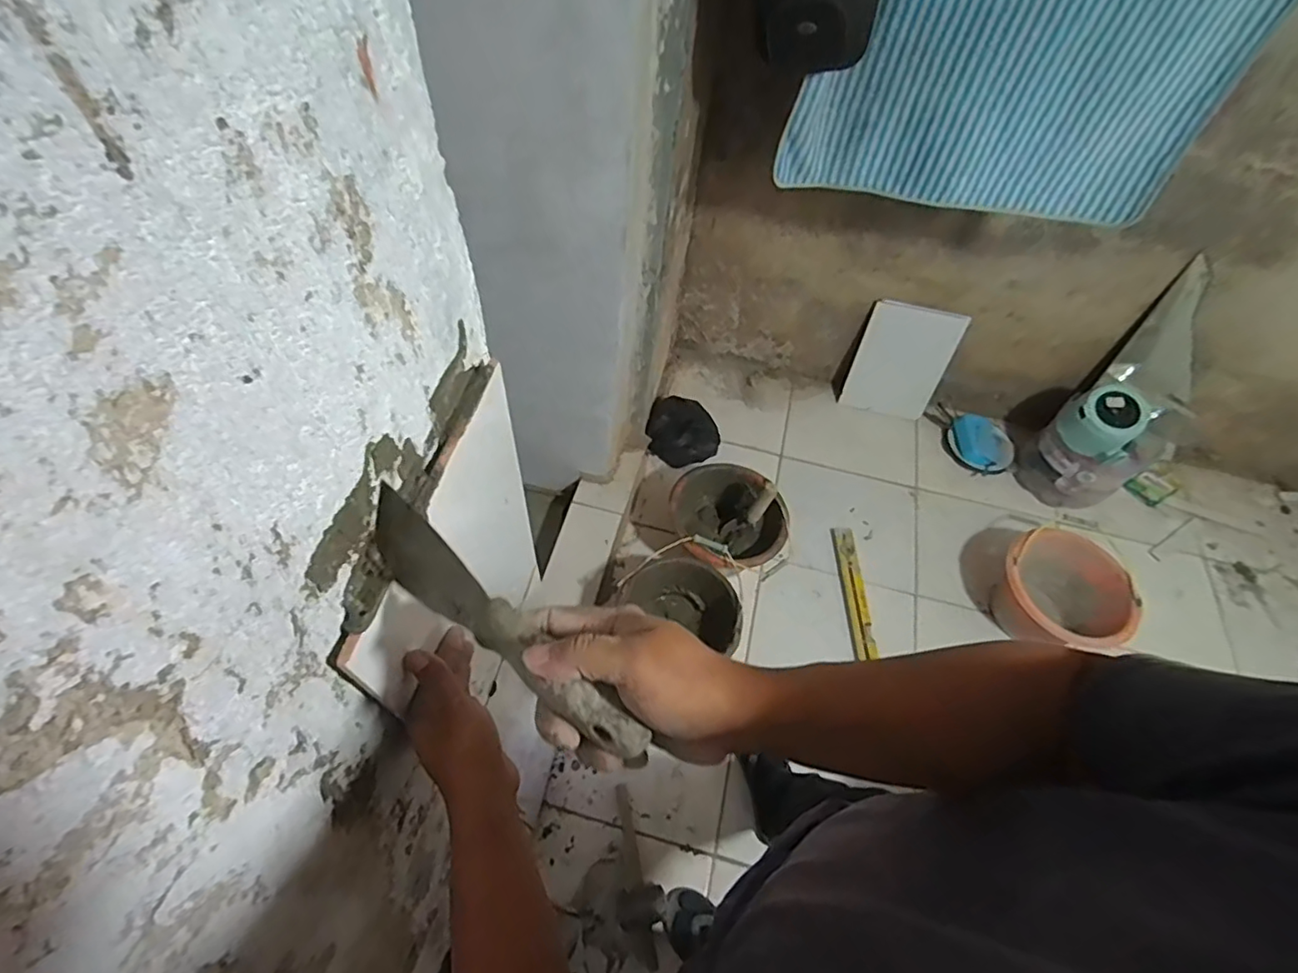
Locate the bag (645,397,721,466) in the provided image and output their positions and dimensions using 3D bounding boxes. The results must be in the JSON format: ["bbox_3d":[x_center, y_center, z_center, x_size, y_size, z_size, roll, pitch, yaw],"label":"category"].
[{"bbox_3d":[0.103,-0.165,1.728,0.221,0.093,0.201,23,57,11],"label":"bag"}]

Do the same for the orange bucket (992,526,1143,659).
[{"bbox_3d":[0.986,0.268,1.443,0.280,0.223,0.276,2,55,-3],"label":"orange bucket"}]

